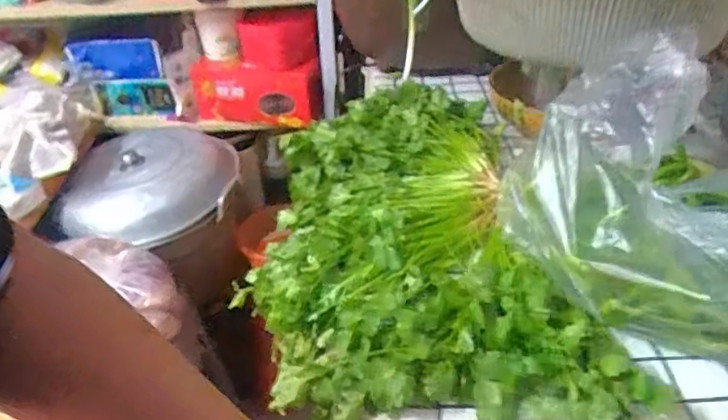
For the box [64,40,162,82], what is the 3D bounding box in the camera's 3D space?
[{"bbox_3d":[-0.589,-0.348,1.356,0.225,0.090,0.043,1,35,6],"label":"box"}]

